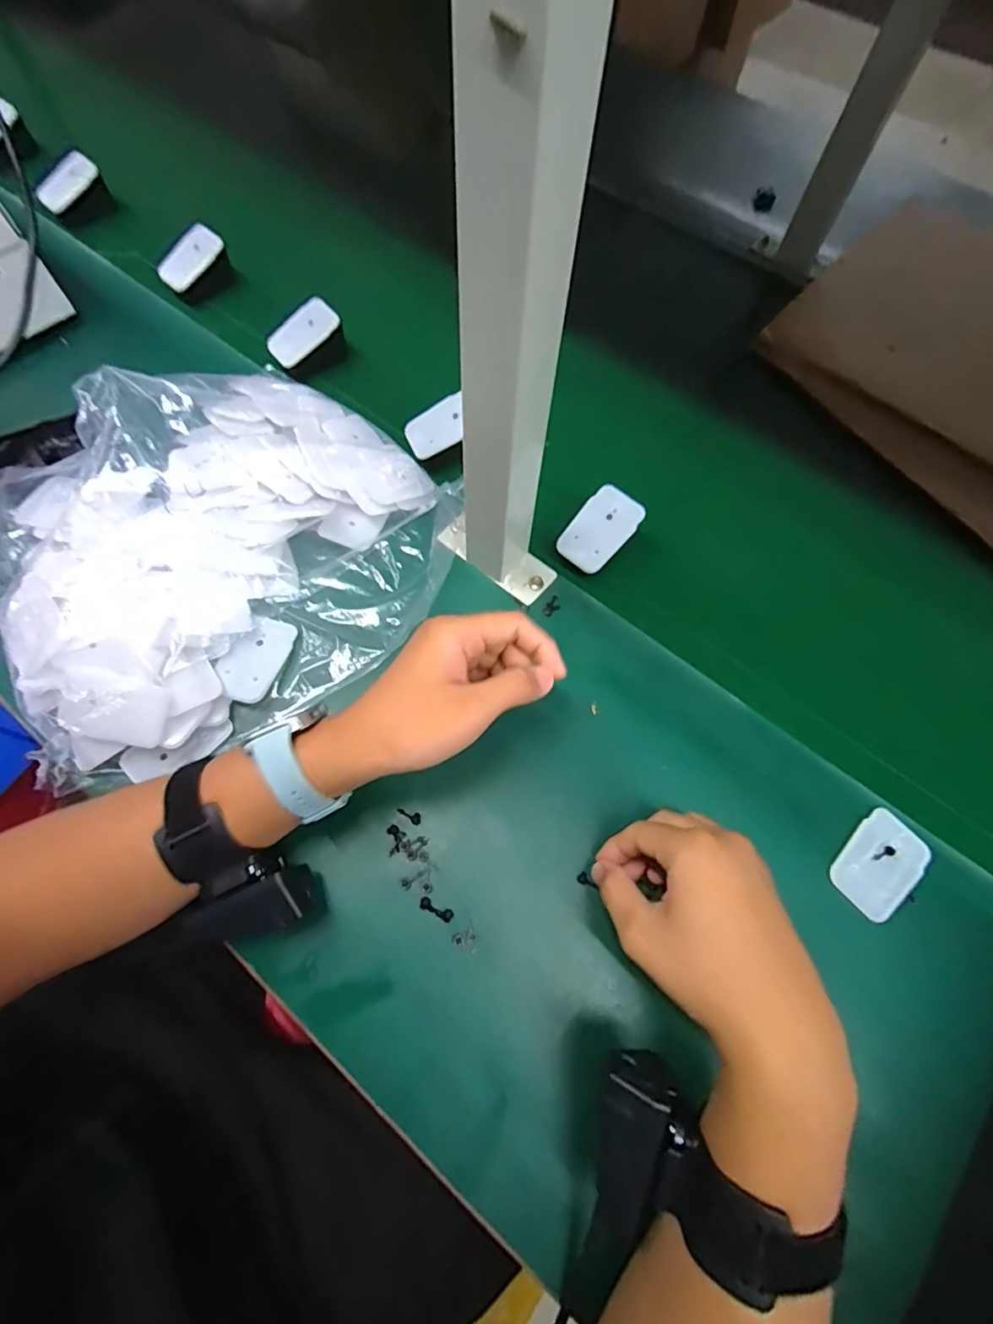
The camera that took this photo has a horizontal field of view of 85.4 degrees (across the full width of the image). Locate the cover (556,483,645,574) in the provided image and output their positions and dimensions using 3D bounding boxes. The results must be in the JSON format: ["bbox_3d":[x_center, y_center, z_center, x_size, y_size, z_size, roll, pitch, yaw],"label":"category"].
[{"bbox_3d":[0.084,-0.107,0.434,0.044,0.004,0.069,39,91,7],"label":"cover"}]

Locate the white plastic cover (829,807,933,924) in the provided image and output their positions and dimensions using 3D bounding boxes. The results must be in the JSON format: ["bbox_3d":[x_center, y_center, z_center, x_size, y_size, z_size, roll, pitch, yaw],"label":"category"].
[{"bbox_3d":[0.257,0.135,0.360,0.070,0.005,0.045,-39,74,-17],"label":"white plastic cover"}]

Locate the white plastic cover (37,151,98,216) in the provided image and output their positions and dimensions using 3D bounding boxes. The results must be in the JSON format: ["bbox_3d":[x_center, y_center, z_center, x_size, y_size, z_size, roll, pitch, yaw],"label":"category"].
[{"bbox_3d":[-0.474,-0.530,0.595,0.071,0.026,0.018,-43,74,2],"label":"white plastic cover"}]

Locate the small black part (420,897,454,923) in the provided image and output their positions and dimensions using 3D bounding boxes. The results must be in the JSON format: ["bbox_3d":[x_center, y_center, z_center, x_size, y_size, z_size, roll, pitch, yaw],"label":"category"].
[{"bbox_3d":[-0.038,0.156,0.339,0.023,0.004,0.008,26,69,8],"label":"small black part"}]

